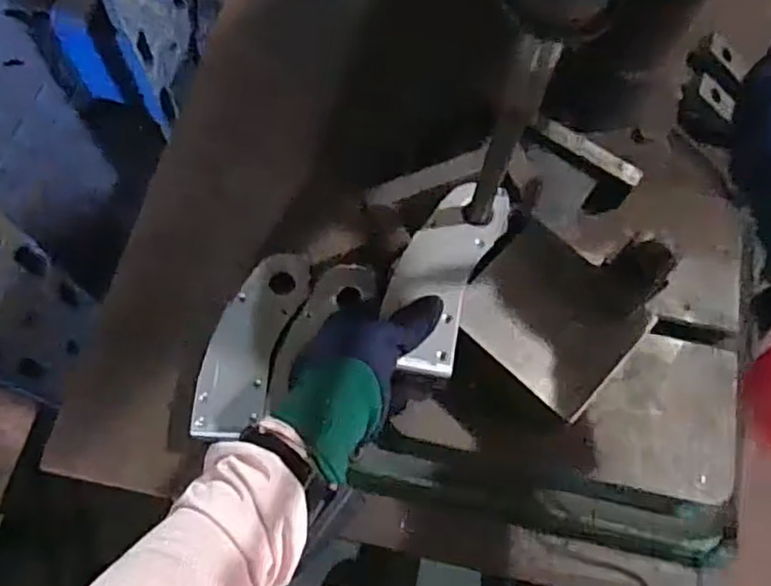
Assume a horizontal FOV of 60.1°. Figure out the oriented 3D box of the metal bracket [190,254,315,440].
[{"bbox_3d":[-0.122,0.044,0.600,0.071,0.012,0.177,18,71,5],"label":"metal bracket"}]

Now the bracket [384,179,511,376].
[{"bbox_3d":[0.045,-0.016,0.527,0.069,0.010,0.164,18,71,5],"label":"bracket"}]

